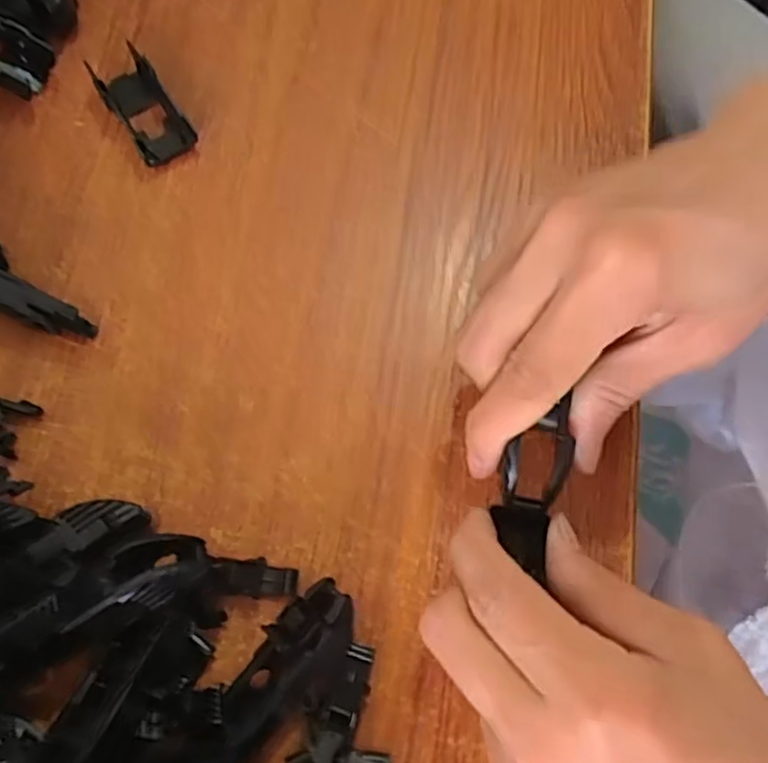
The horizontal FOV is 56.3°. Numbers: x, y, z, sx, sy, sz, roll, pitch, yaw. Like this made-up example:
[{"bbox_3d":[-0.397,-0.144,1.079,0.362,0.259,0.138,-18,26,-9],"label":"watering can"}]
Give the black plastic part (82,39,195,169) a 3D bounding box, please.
[{"bbox_3d":[-0.103,-0.119,0.299,0.022,0.013,0.064,-31,72,-12],"label":"black plastic part"}]

